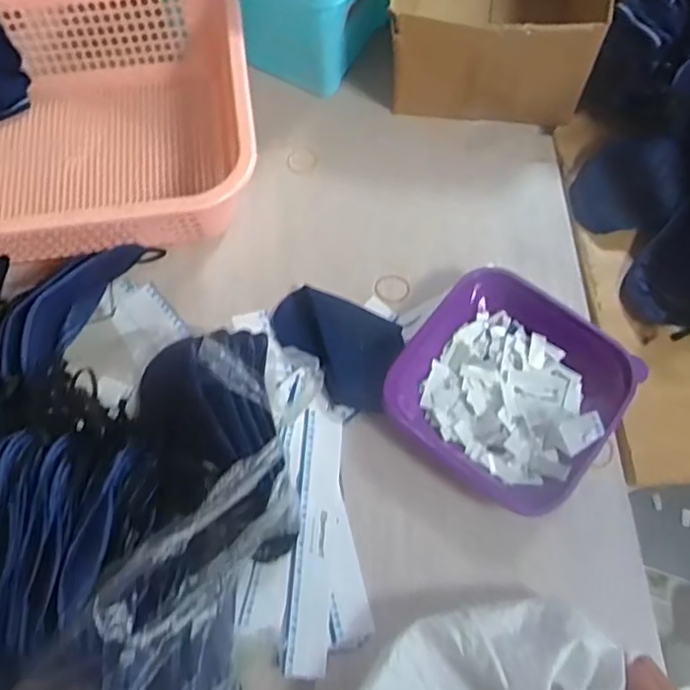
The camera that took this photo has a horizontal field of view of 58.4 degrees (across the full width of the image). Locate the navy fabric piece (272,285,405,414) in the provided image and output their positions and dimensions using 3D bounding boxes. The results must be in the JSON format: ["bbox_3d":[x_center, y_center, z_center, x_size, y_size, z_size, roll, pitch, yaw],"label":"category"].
[{"bbox_3d":[-0.013,-0.001,0.580,0.126,0.027,0.089,21,71,8],"label":"navy fabric piece"}]

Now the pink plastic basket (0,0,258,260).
[{"bbox_3d":[-0.284,-0.219,0.615,0.383,0.111,0.302,-9,67,-4],"label":"pink plastic basket"}]

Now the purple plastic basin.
[{"bbox_3d":[0.149,0.033,0.557,0.184,0.046,0.180,38,74,13],"label":"purple plastic basin"}]

